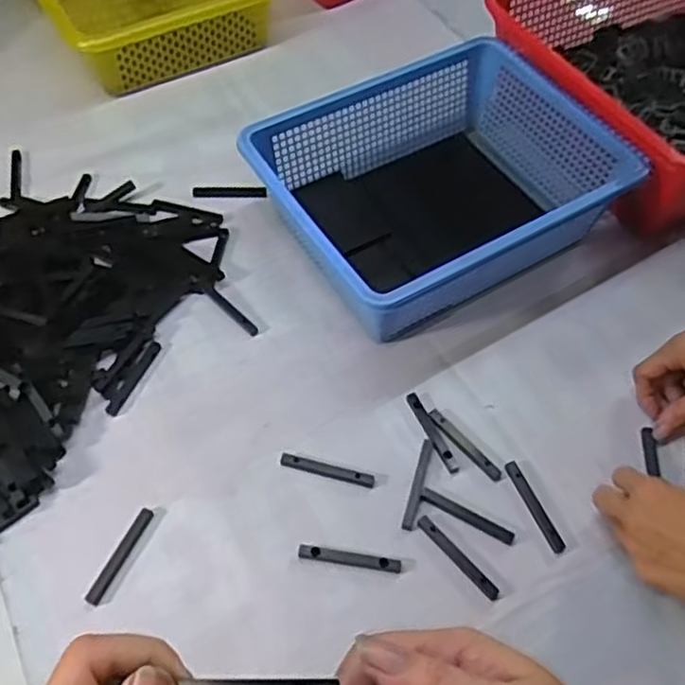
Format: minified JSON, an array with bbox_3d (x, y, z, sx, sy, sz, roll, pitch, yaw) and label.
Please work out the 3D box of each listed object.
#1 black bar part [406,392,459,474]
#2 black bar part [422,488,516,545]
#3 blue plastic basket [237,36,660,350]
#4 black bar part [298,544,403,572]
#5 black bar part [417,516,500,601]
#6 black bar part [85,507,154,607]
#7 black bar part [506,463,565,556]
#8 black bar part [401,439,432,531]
[{"bbox_3d":[0.073,0.072,0.582,0.010,0.004,0.075,-21,58,-13],"label":"black bar part"},{"bbox_3d":[0.095,0.131,0.542,0.074,0.004,0.011,25,60,17],"label":"black bar part"},{"bbox_3d":[0.089,-0.142,0.670,0.294,0.103,0.238,-27,59,-17],"label":"blue plastic basket"},{"bbox_3d":[0.006,0.157,0.522,0.075,0.006,0.010,7,56,6],"label":"black bar part"},{"bbox_3d":[0.084,0.157,0.524,0.011,0.006,0.075,-37,62,-22],"label":"black bar part"},{"bbox_3d":[-0.164,0.157,0.528,0.011,0.005,0.075,19,58,13],"label":"black bar part"},{"bbox_3d":[0.148,0.125,0.548,0.011,0.009,0.073,-21,58,-13],"label":"black bar part"},{"bbox_3d":[0.058,0.109,0.556,0.009,0.004,0.077,13,57,10],"label":"black bar part"}]

